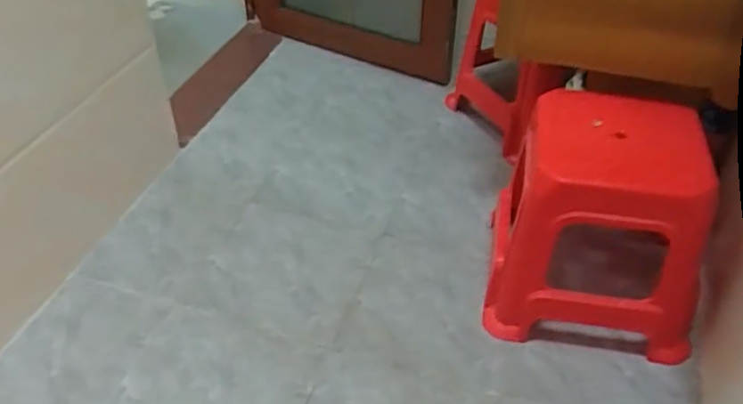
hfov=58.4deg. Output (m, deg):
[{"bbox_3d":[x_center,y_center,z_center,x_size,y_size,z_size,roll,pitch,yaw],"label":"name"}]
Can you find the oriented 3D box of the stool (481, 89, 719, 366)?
[{"bbox_3d":[0.387,0.028,1.136,0.332,0.343,0.288,7,42,8],"label":"stool"}]

